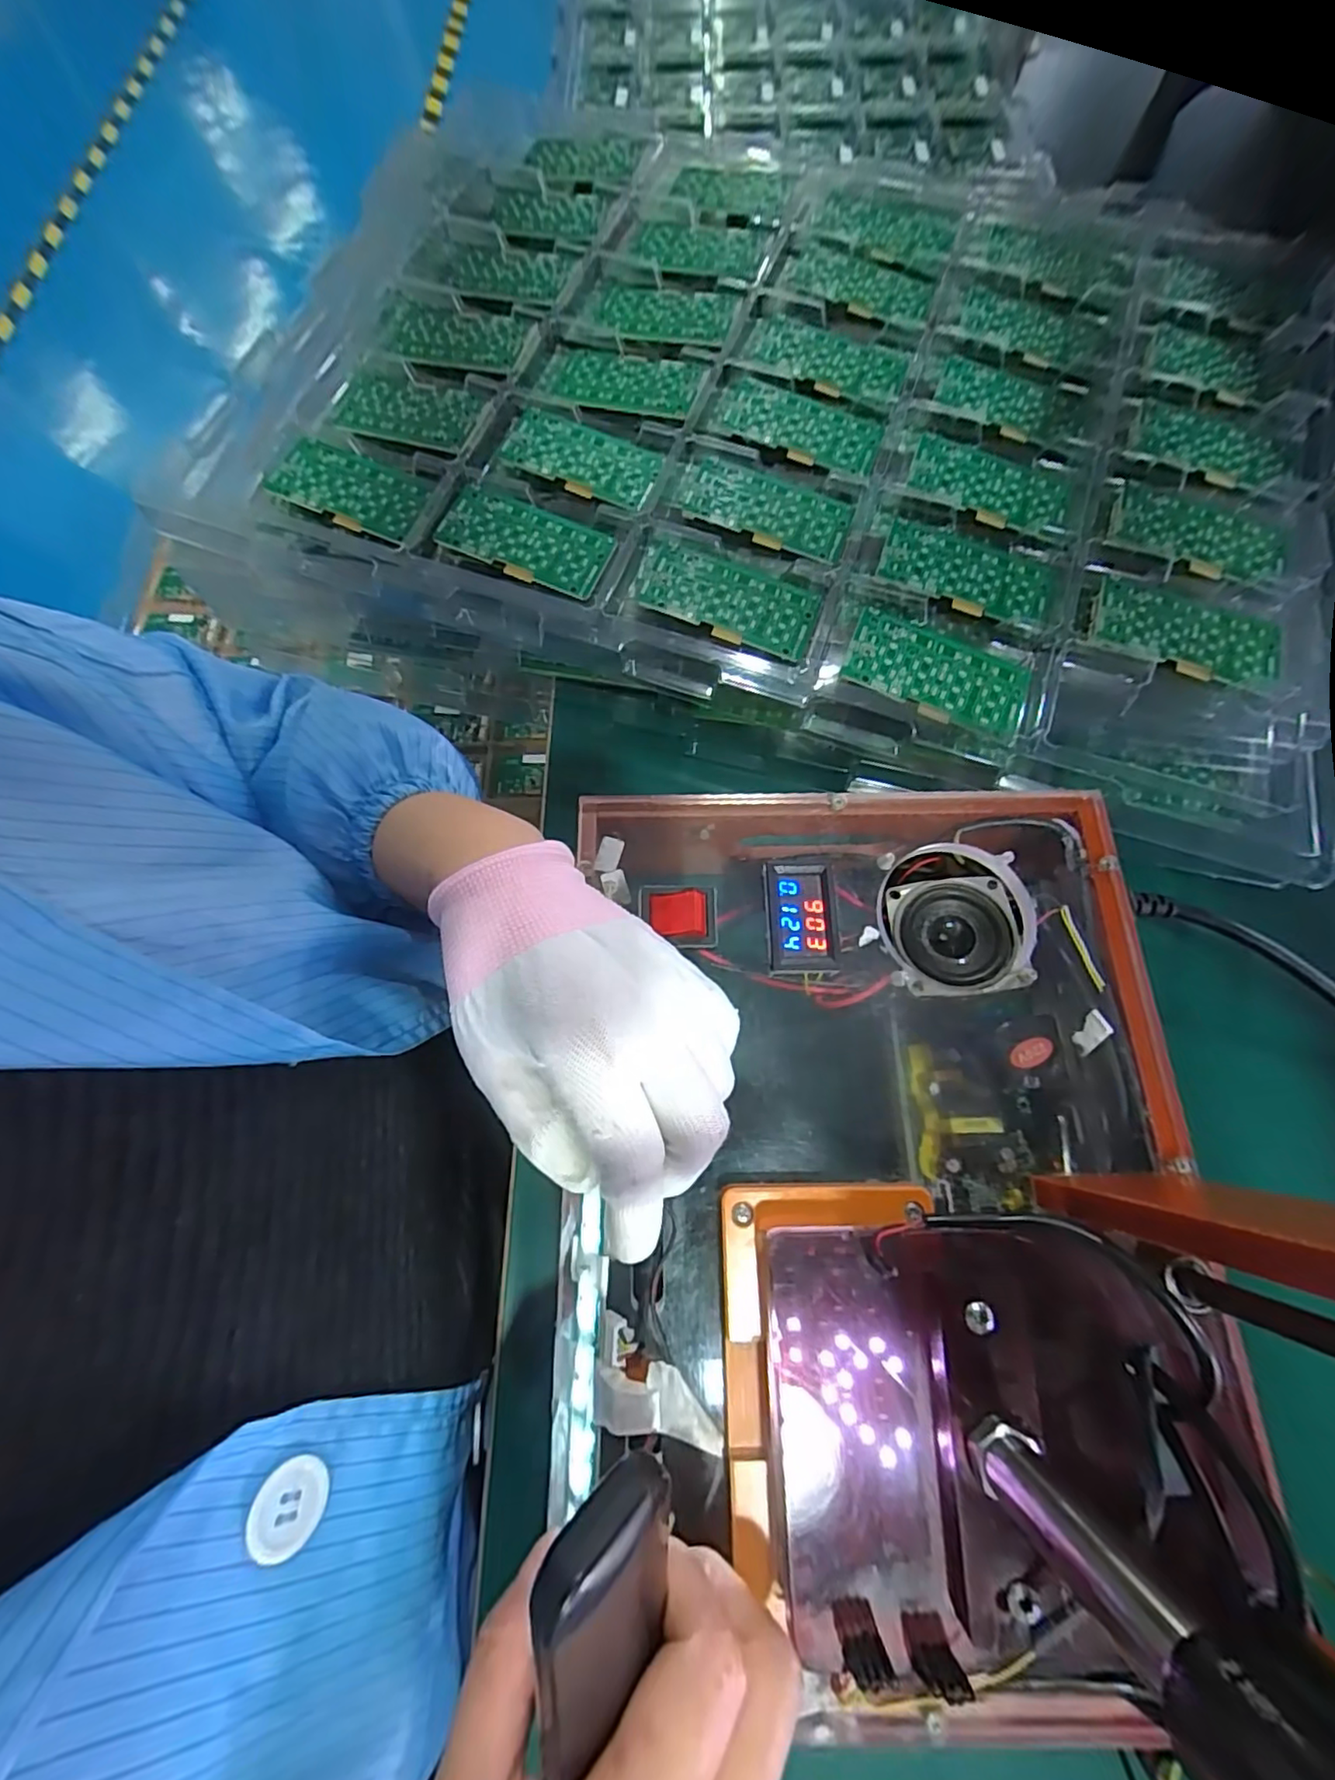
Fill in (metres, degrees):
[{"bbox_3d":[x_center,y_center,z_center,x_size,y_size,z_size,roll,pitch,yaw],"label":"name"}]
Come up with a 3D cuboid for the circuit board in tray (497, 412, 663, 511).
[{"bbox_3d":[-0.051,-0.265,0.363,0.089,0.008,0.047,20,73,8],"label":"circuit board in tray"}]

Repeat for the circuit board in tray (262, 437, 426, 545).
[{"bbox_3d":[-0.189,-0.239,0.355,0.091,0.008,0.049,19,73,8],"label":"circuit board in tray"}]

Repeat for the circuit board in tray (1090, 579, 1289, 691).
[{"bbox_3d":[0.274,-0.137,0.318,0.099,0.009,0.050,15,73,7],"label":"circuit board in tray"}]

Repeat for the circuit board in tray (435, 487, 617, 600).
[{"bbox_3d":[-0.082,-0.202,0.345,0.092,0.008,0.049,19,73,8],"label":"circuit board in tray"}]

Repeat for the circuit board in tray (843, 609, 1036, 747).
[{"bbox_3d":[0.142,-0.114,0.317,0.093,0.010,0.048,22,74,9],"label":"circuit board in tray"}]

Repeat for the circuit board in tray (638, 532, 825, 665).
[{"bbox_3d":[0.032,-0.165,0.335,0.104,0.010,0.053,18,73,8],"label":"circuit board in tray"}]

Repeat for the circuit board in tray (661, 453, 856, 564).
[{"bbox_3d":[0.053,-0.227,0.351,0.107,0.007,0.048,19,73,8],"label":"circuit board in tray"}]

